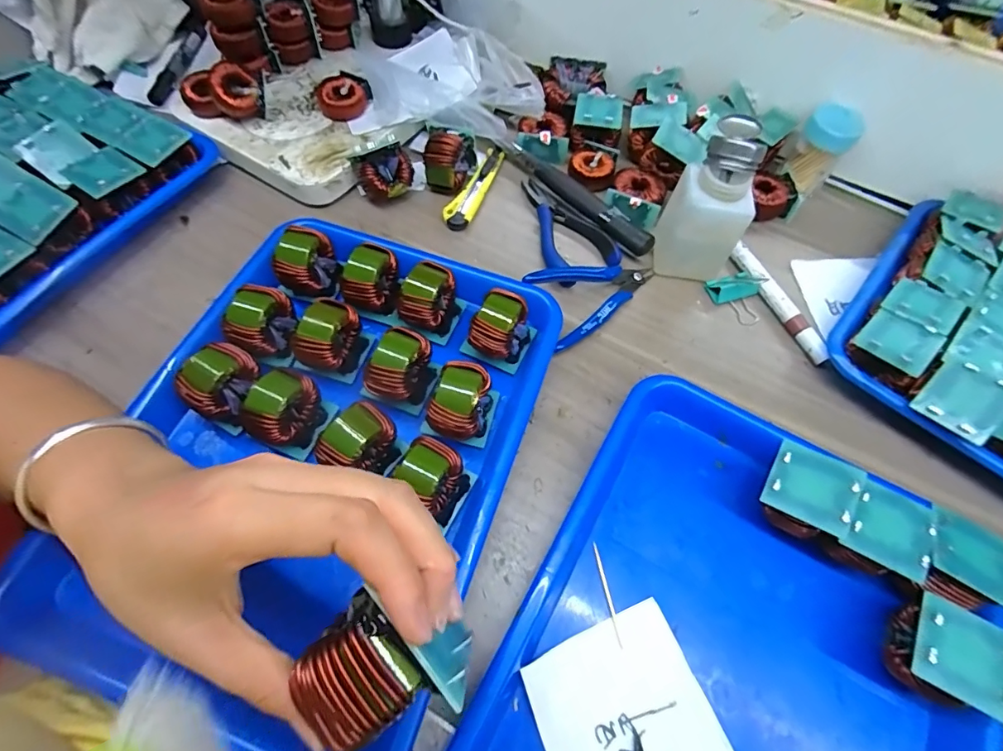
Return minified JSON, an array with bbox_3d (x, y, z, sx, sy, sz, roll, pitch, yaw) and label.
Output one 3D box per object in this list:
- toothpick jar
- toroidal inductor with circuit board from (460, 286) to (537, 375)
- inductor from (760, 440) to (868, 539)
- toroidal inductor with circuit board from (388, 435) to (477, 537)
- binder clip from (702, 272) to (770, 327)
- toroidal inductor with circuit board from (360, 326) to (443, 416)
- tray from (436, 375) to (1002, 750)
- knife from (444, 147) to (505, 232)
[{"bbox_3d":[0.300,-0.212,0.444,0.043,0.073,0.043,1,62,-2],"label":"toothpick jar"},{"bbox_3d":[-0.001,-0.037,0.350,0.046,0.037,0.046,23,64,9],"label":"toroidal inductor with circuit board"},{"bbox_3d":[0.187,0.078,0.308,0.048,0.058,0.048,32,66,13],"label":"inductor"},{"bbox_3d":[-0.041,0.064,0.297,0.041,0.049,0.037,31,65,13],"label":"toroidal inductor with circuit board"},{"bbox_3d":[0.206,-0.070,0.402,0.043,0.027,0.049,-16,64,-11],"label":"binder clip"},{"bbox_3d":[-0.069,-0.003,0.333,0.040,0.037,0.048,16,63,6],"label":"toroidal inductor with circuit board"},{"bbox_3d":[0.127,0.178,0.261,0.253,0.043,0.337,30,65,12],"label":"tray"},{"bbox_3d":[-0.023,-0.180,0.453,0.023,0.015,0.107,22,64,9],"label":"knife"}]

